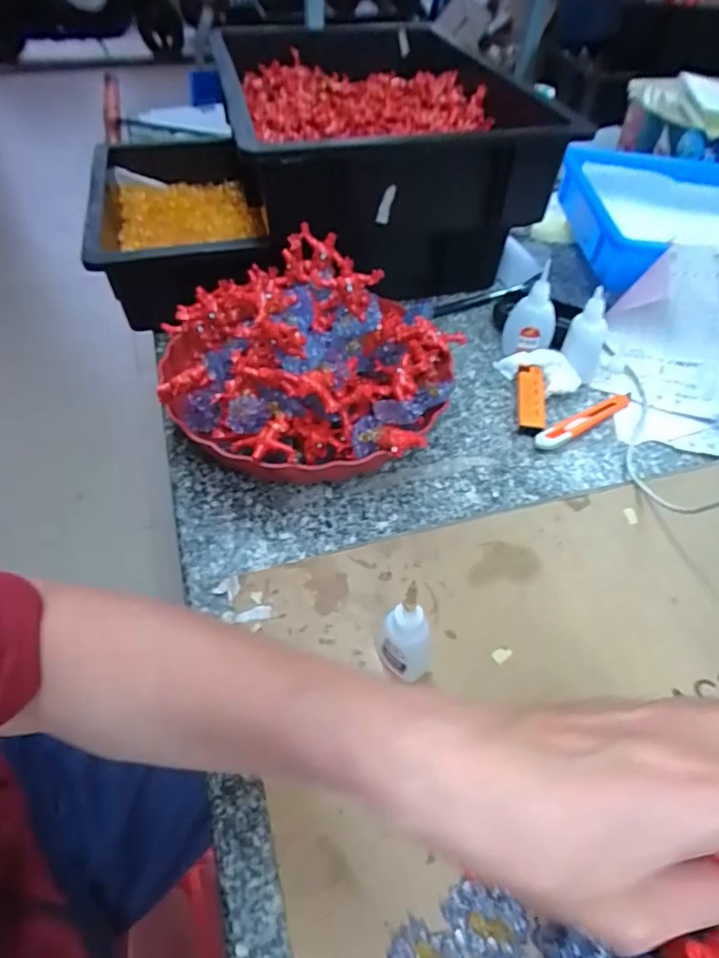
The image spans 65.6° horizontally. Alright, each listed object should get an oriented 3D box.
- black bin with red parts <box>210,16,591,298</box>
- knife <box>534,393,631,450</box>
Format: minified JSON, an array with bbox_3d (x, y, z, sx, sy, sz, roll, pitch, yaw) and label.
[{"bbox_3d":[0.021,-0.389,0.678,0.330,0.176,0.447,-10,49,-9],"label":"black bin with red parts"},{"bbox_3d":[0.208,-0.055,0.507,0.122,0.012,0.018,-28,54,-23],"label":"knife"}]

